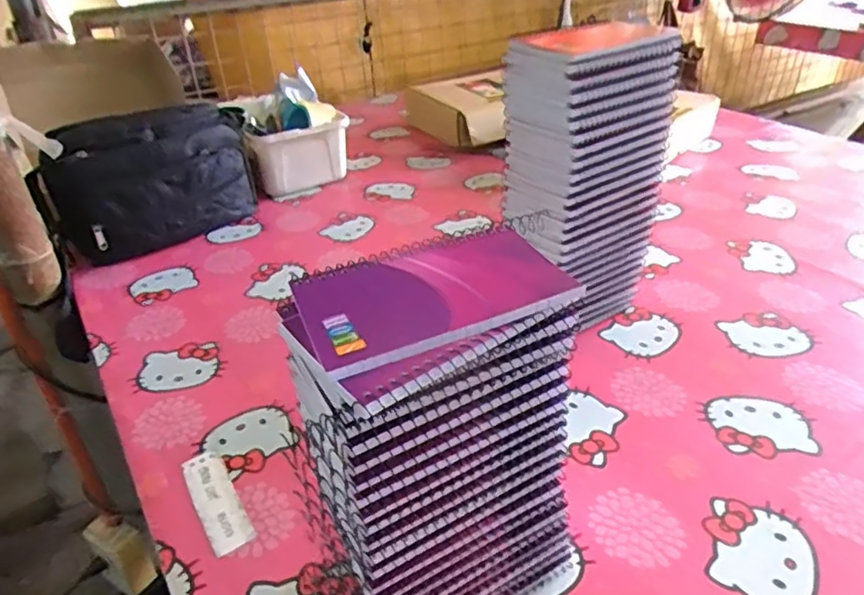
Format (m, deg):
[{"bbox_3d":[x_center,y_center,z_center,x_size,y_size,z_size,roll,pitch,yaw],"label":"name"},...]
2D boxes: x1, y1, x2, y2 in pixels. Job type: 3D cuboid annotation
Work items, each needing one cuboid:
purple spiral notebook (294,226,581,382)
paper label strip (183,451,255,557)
[{"bbox_3d":[0.000,-0.005,0.312,0.128,0.009,0.080,-17,36,-20],"label":"purple spiral notebook"},{"bbox_3d":[-0.176,0.162,0.500,0.032,0.004,0.107,-22,38,-25],"label":"paper label strip"}]

